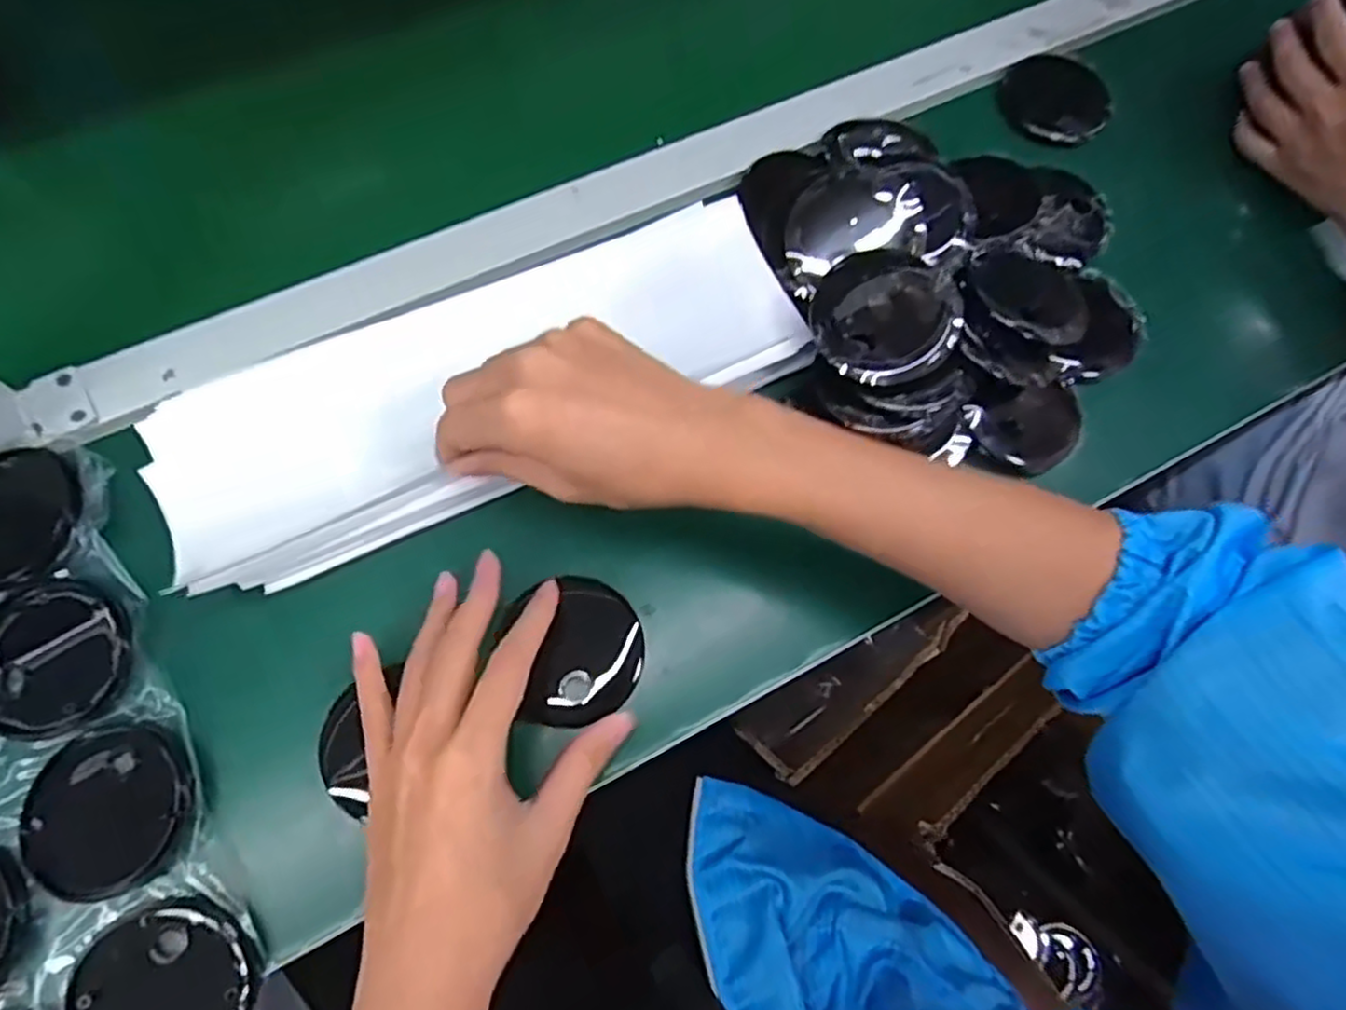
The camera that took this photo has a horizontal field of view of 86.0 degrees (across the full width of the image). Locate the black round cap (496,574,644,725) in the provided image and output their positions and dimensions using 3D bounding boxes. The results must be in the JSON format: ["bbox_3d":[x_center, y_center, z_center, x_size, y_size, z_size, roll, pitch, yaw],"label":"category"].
[{"bbox_3d":[-0.051,0.076,0.383,0.068,0.017,0.074,0,72,-2],"label":"black round cap"}]

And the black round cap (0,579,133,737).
[{"bbox_3d":[-0.316,0.075,0.363,0.082,0.010,0.073,19,73,1],"label":"black round cap"}]

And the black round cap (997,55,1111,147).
[{"bbox_3d":[0.274,-0.293,0.521,0.067,0.023,0.067,1,74,-5],"label":"black round cap"}]

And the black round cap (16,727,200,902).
[{"bbox_3d":[-0.269,0.145,0.343,0.078,0.013,0.073,1,74,-5],"label":"black round cap"}]

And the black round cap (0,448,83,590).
[{"bbox_3d":[-0.346,0.007,0.376,0.073,0.015,0.066,-14,75,-9],"label":"black round cap"}]

